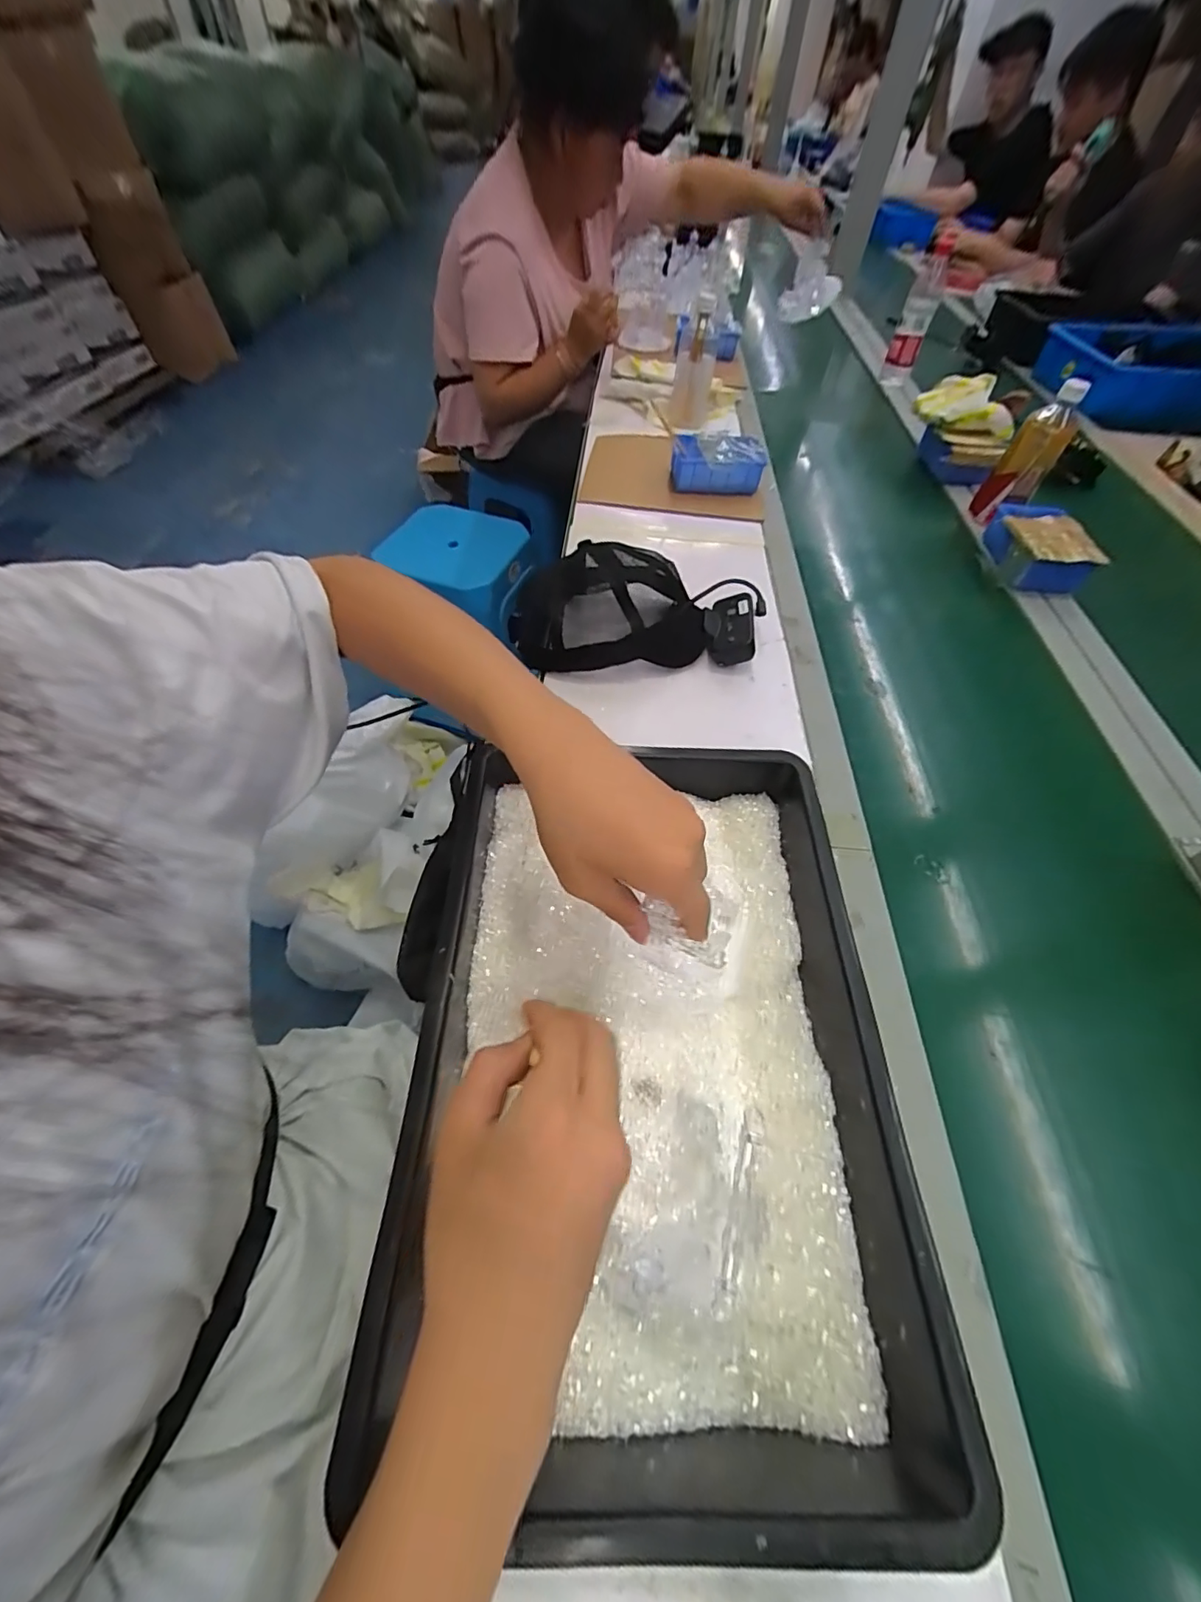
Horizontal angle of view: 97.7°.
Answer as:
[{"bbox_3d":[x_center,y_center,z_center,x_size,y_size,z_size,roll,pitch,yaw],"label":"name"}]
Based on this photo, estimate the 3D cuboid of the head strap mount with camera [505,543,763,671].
[{"bbox_3d":[0.042,-0.221,0.621,0.290,0.110,0.178,12,55,5],"label":"head strap mount with camera"}]

